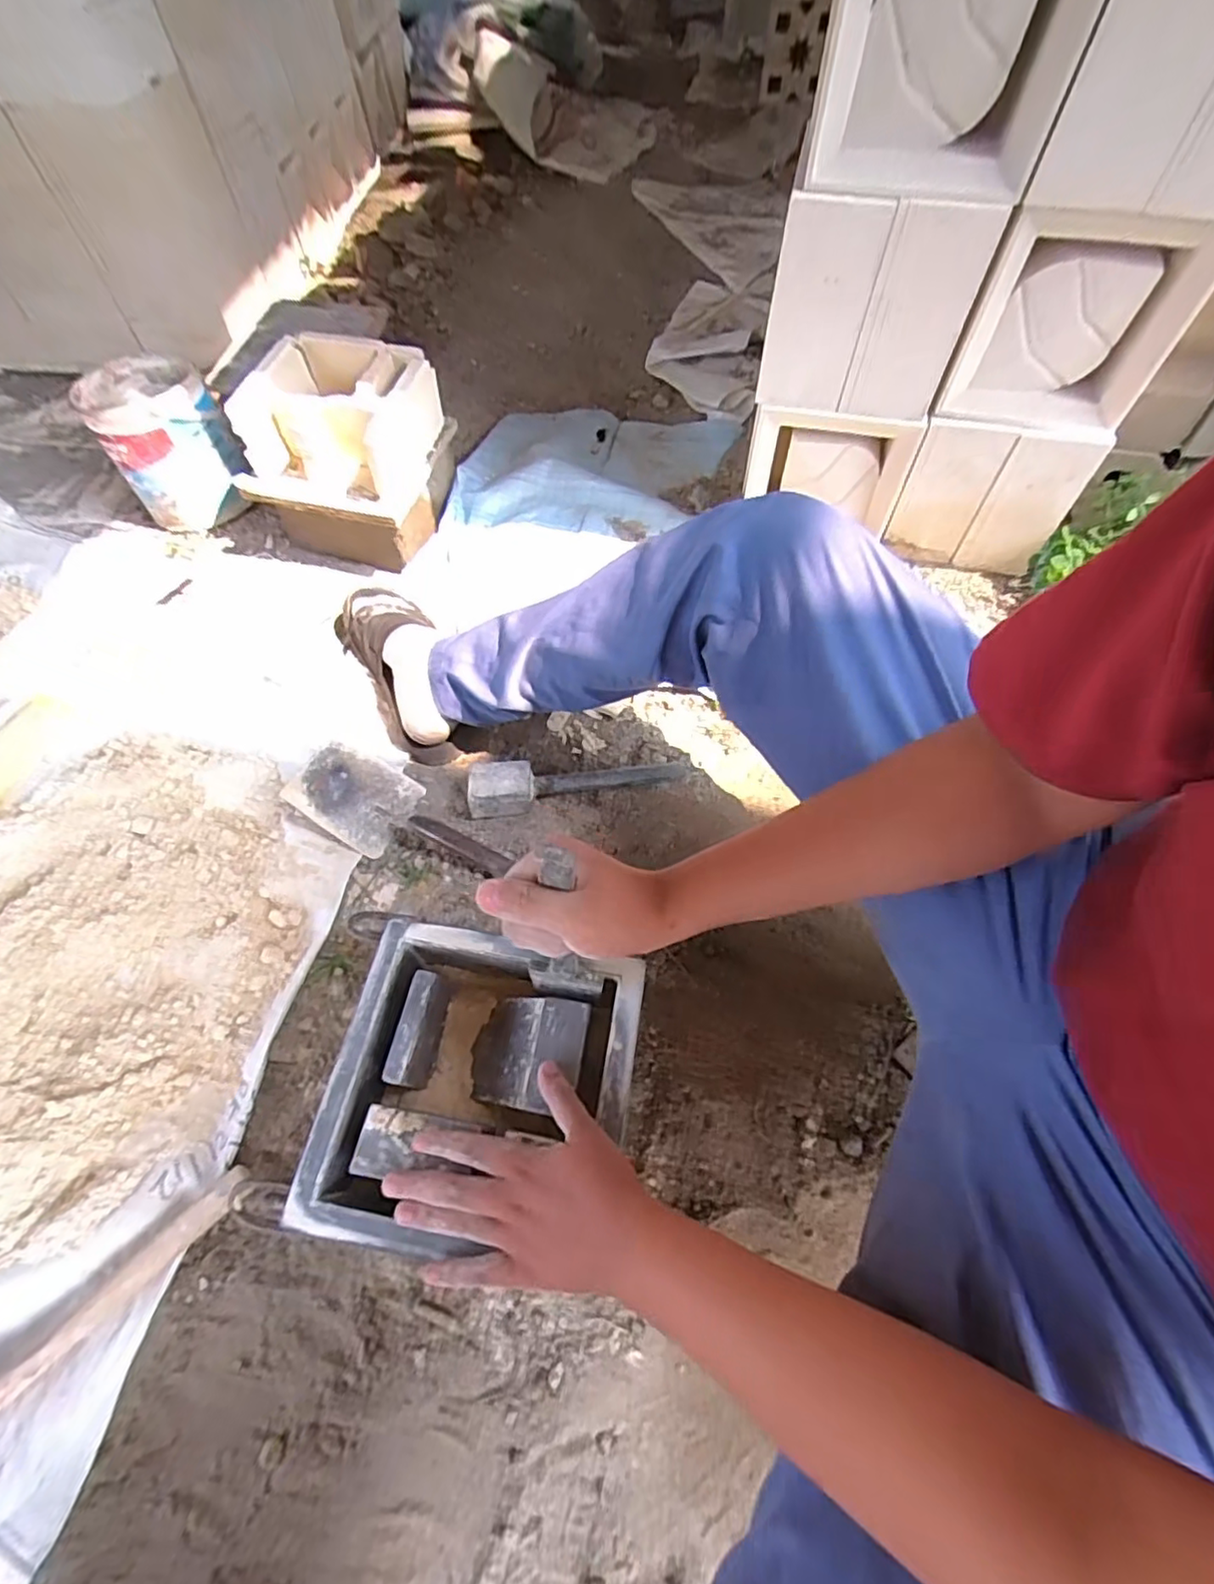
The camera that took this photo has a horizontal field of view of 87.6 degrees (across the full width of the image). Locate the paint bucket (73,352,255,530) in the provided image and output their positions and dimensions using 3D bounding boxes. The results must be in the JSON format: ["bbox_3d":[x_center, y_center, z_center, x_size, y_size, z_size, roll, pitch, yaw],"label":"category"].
[{"bbox_3d":[-0.685,-0.550,0.999,0.170,0.189,0.167,-2,59,3],"label":"paint bucket"}]

